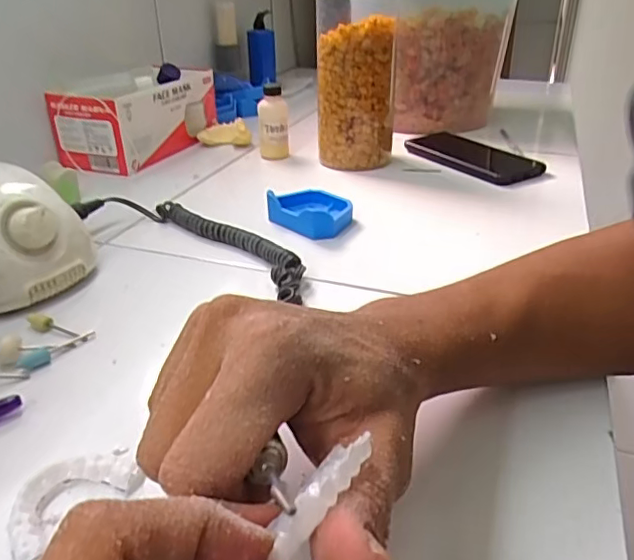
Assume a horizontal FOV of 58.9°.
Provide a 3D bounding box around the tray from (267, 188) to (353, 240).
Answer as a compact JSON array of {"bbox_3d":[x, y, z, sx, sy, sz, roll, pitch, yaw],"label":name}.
[{"bbox_3d":[-0.002,-0.063,0.520,0.075,0.026,0.061,24,39,37],"label":"tray"}]

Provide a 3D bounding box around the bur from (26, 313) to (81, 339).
[{"bbox_3d":[-0.175,0.030,0.372,0.042,0.007,0.009,16,34,23],"label":"bur"}]

